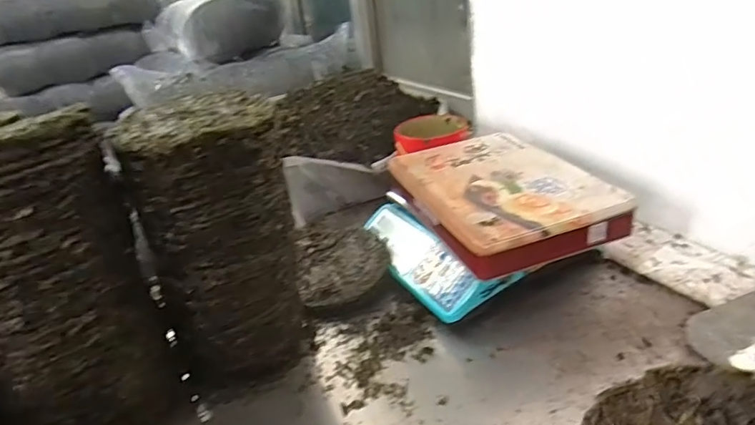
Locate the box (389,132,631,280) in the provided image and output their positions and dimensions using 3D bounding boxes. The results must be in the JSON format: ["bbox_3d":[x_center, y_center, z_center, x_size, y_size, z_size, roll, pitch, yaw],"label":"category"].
[{"bbox_3d":[0.206,-0.033,0.877,0.275,0.070,0.368,-15,27,-15],"label":"box"}]

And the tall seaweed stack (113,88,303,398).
[{"bbox_3d":[-0.209,0.036,0.702,0.186,0.357,0.186,-15,27,-14],"label":"tall seaweed stack"}]

